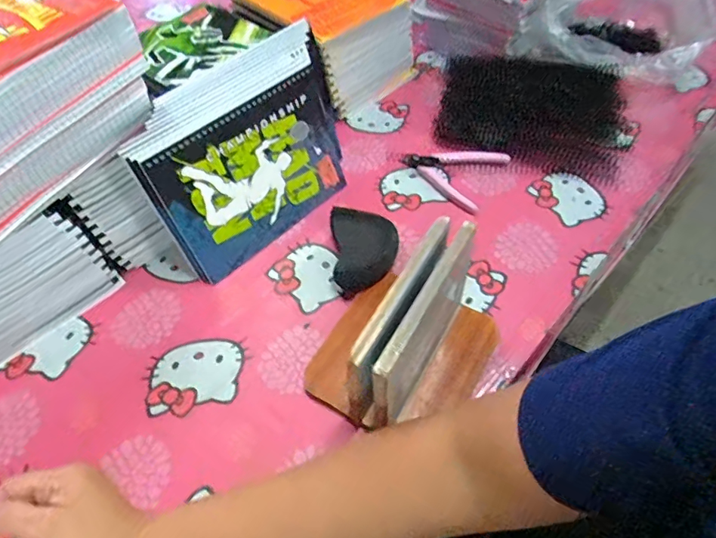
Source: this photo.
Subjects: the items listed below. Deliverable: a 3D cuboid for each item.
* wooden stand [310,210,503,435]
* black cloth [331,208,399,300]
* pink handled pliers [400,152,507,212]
[{"bbox_3d":[0.043,0.044,0.395,0.124,0.119,0.152,26,58,21],"label":"wooden stand"},{"bbox_3d":[0.008,-0.020,0.506,0.066,0.025,0.097,-4,52,0],"label":"black cloth"},{"bbox_3d":[0.108,-0.119,0.579,0.112,0.015,0.093,23,57,20],"label":"pink handled pliers"}]

